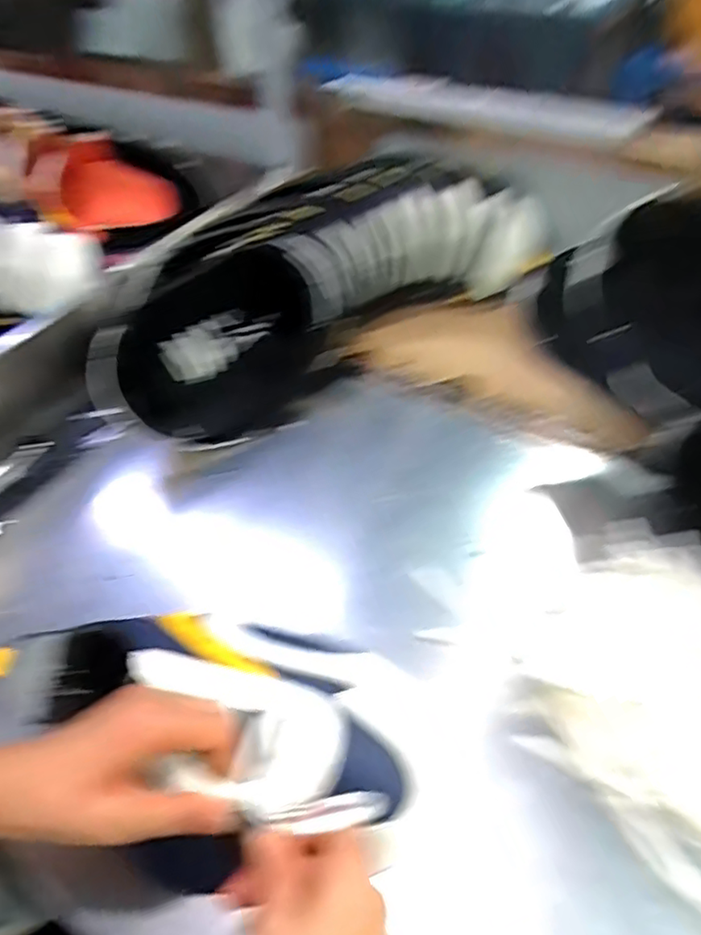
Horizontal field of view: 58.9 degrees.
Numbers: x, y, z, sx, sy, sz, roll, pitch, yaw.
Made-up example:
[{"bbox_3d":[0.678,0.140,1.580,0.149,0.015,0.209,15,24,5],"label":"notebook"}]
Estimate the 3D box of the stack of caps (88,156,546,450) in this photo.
[{"bbox_3d":[-0.029,-0.186,0.642,0.472,0.135,0.155,-27,51,-20],"label":"stack of caps"}]

